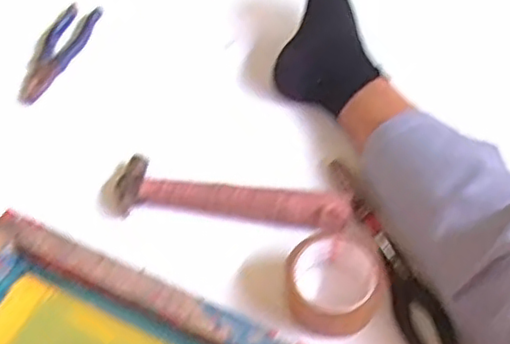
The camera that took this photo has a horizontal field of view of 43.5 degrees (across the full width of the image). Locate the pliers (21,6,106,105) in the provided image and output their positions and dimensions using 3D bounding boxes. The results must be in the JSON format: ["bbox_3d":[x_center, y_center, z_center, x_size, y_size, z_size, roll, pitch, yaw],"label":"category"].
[{"bbox_3d":[-0.275,-0.167,0.891,0.061,0.015,0.185,13,54,11],"label":"pliers"}]

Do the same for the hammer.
[{"bbox_3d":[-0.027,0.031,0.721,0.258,0.035,0.058,11,54,10],"label":"hammer"}]

